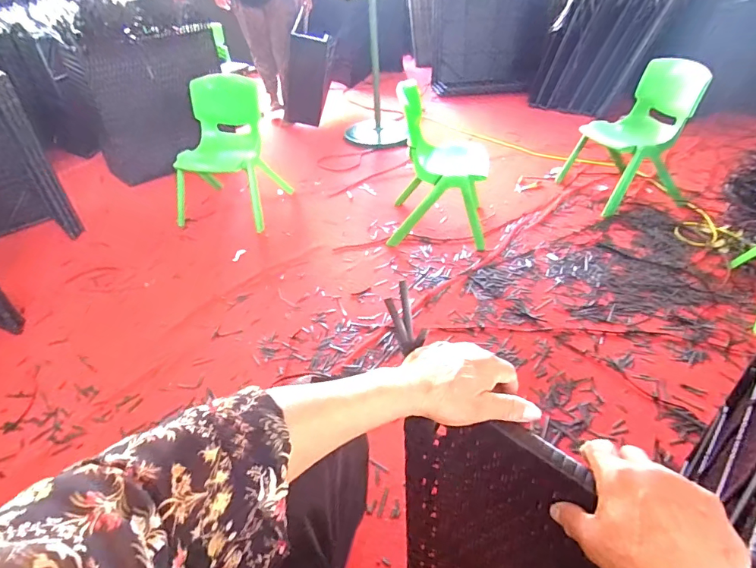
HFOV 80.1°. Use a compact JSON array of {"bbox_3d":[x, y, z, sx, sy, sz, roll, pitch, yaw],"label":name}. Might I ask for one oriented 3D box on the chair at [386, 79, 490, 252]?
[{"bbox_3d":[0.242,-0.463,1.719,0.343,0.529,0.404,2,37,5],"label":"chair"}]

